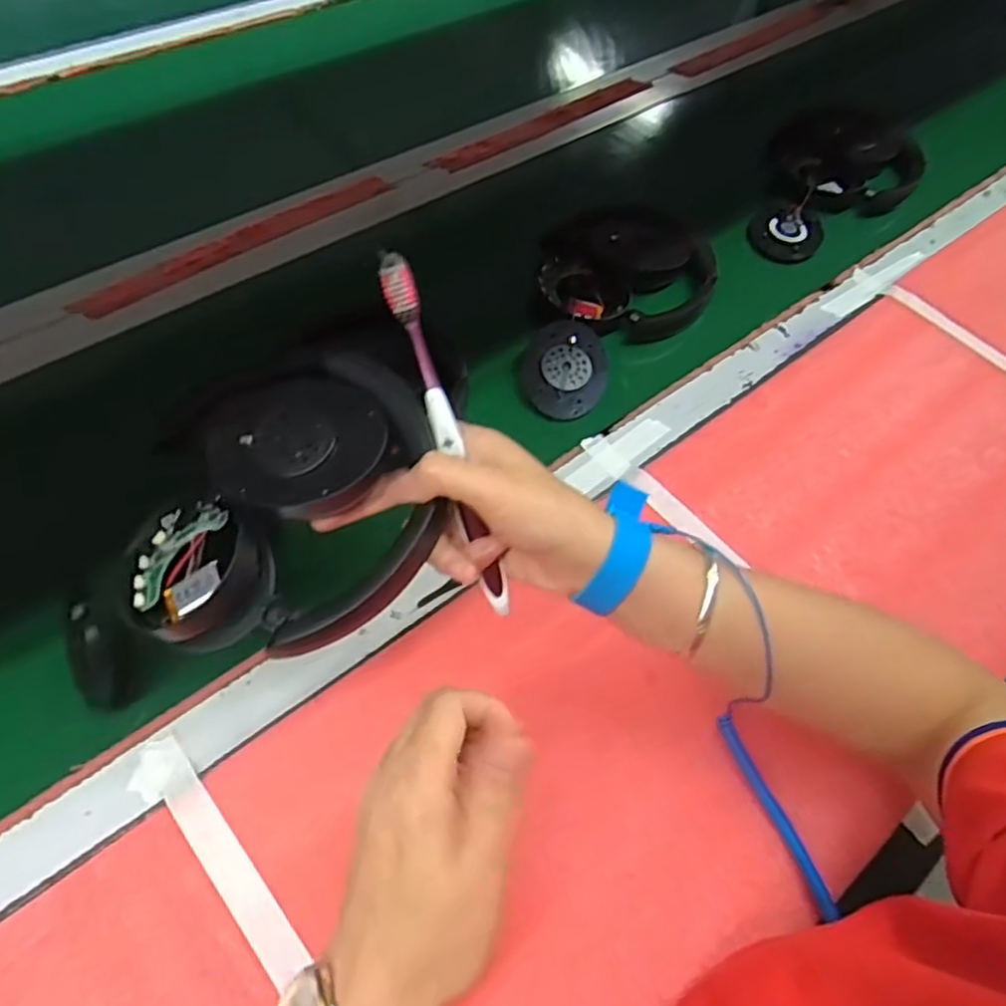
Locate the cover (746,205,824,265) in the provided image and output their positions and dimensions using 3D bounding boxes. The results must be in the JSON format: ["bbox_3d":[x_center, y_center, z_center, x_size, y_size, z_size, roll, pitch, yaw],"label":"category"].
[{"bbox_3d":[0.268,-0.255,0.675,0.067,0.021,0.071,29,60,13],"label":"cover"}]

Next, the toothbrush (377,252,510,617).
[{"bbox_3d":[-0.027,-0.029,0.351,0.015,0.012,0.184,-21,102,-17],"label":"toothbrush"}]

